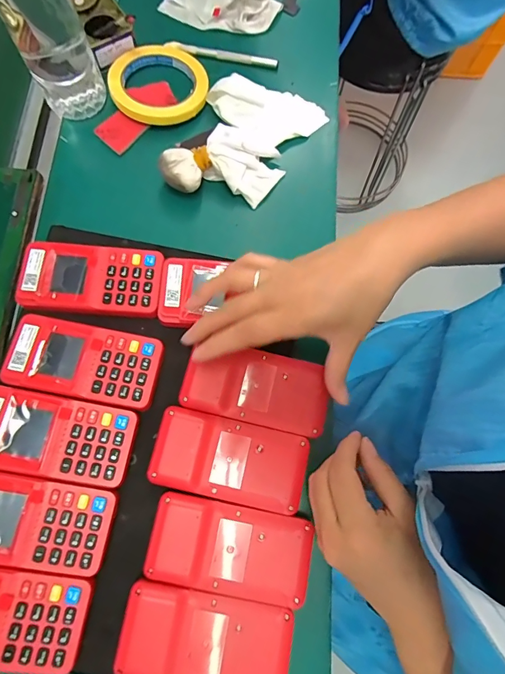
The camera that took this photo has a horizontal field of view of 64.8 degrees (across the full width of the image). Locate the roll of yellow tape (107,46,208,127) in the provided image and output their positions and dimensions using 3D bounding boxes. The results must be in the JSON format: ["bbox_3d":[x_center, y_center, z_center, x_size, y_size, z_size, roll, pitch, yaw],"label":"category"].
[{"bbox_3d":[-0.100,-0.270,0.419,0.099,0.016,0.099,0,75,-1],"label":"roll of yellow tape"}]

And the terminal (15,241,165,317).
[{"bbox_3d":[-0.142,-0.050,0.357,0.121,0.024,0.064,3,75,-1],"label":"terminal"}]

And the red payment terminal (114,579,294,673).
[{"bbox_3d":[-0.033,0.218,0.285,0.119,0.014,0.060,10,75,1],"label":"red payment terminal"}]

